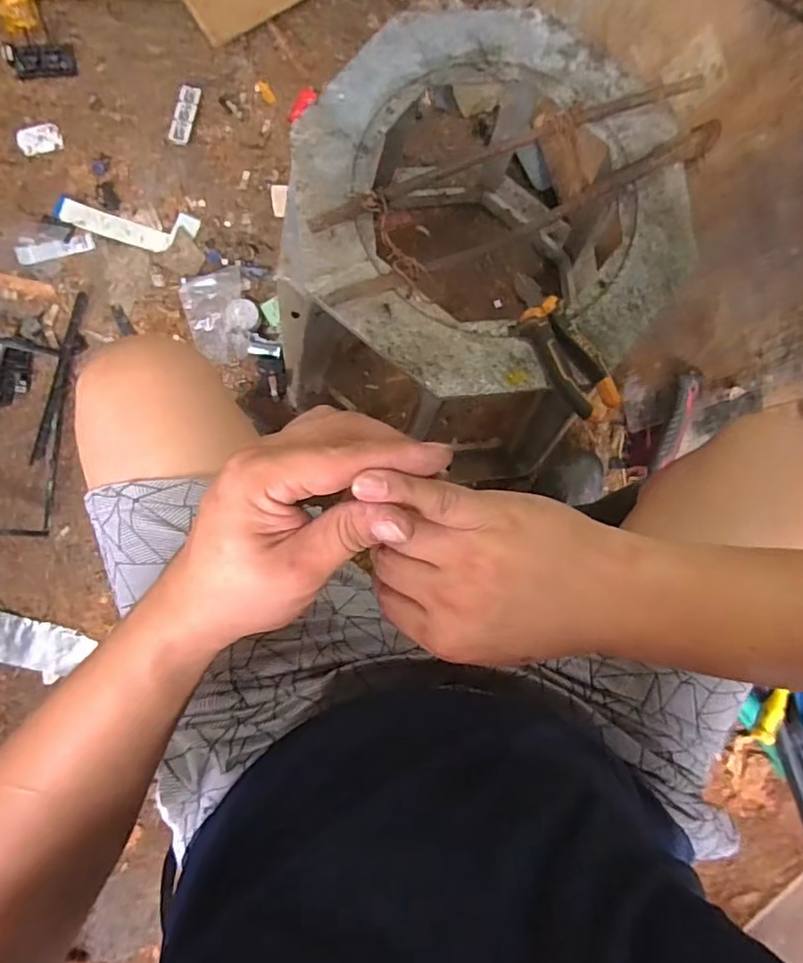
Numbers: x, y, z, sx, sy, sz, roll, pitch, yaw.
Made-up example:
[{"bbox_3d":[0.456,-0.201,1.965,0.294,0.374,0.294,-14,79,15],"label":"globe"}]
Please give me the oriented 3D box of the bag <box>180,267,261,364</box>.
[{"bbox_3d":[-0.274,-0.254,0.884,0.102,0.018,0.142,-14,86,-8],"label":"bag"}]

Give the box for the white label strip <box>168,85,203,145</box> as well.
[{"bbox_3d":[-0.342,-0.581,0.915,0.031,0.010,0.096,16,85,-28],"label":"white label strip"}]

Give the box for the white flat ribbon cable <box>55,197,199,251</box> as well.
[{"bbox_3d":[-0.422,-0.392,0.888,0.206,0.005,0.063,6,84,-6],"label":"white flat ribbon cable"}]

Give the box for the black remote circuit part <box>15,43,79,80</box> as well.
[{"bbox_3d":[-0.547,-0.646,0.890,0.086,0.012,0.046,-11,86,-8],"label":"black remote circuit part"}]

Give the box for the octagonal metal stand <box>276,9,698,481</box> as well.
[{"bbox_3d":[0.074,-0.239,0.743,0.415,0.385,0.421,21,82,-4],"label":"octagonal metal stand"}]

